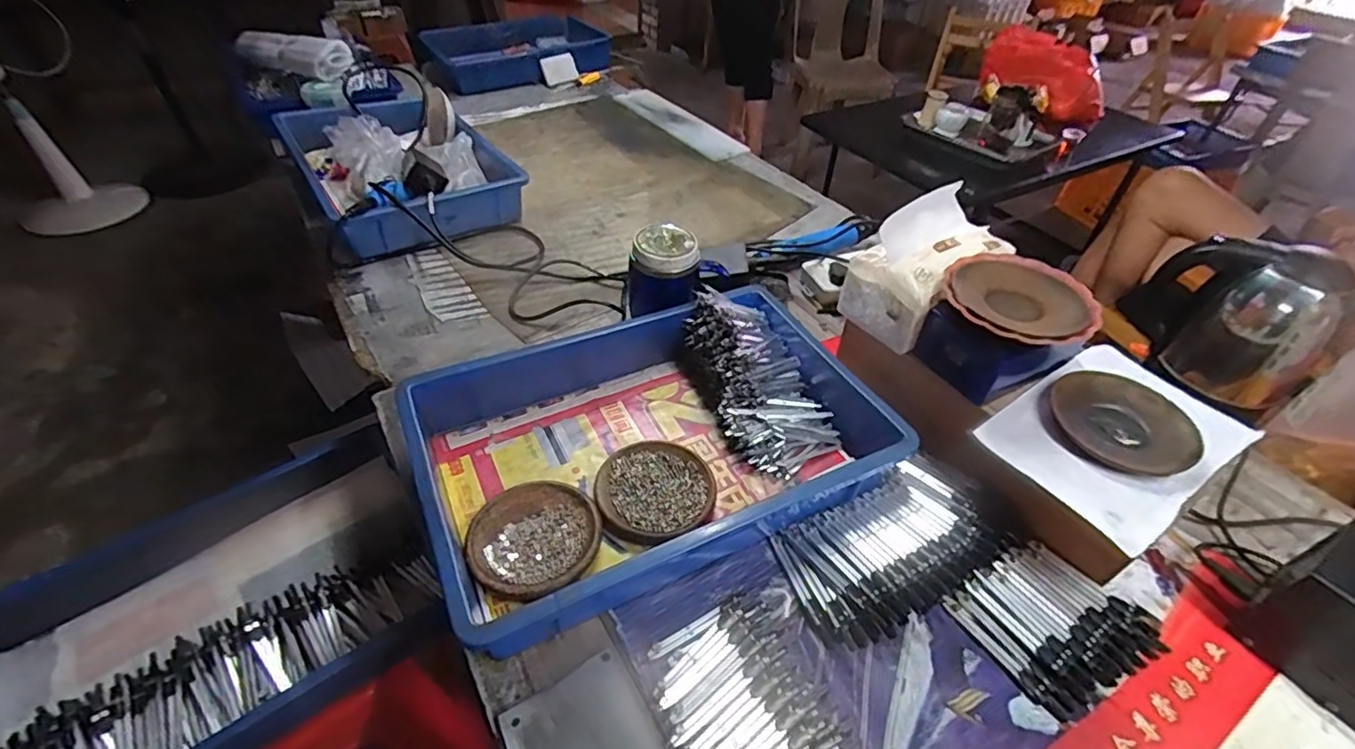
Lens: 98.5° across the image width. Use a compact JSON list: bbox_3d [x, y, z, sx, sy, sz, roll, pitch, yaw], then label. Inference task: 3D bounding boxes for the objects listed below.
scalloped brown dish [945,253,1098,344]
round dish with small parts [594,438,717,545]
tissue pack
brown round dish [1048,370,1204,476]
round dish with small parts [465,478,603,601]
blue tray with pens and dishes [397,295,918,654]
[{"bbox_3d":[0.321,-0.070,0.551,0.123,0.021,0.130,1,44,-1],"label":"scalloped brown dish"},{"bbox_3d":[-0.023,0.115,0.579,0.114,0.016,0.115,1,44,-1],"label":"round dish with small parts"},{"bbox_3d":[0.266,-0.113,0.619,0.153,0.118,0.091,-24,49,-24],"label":"tissue pack"},{"bbox_3d":[0.408,0.041,0.541,0.110,0.014,0.114,1,44,-1],"label":"brown round dish"},{"bbox_3d":[-0.128,0.147,0.532,0.112,0.020,0.111,1,44,-1],"label":"round dish with small parts"},{"bbox_3d":[-0.017,0.059,0.590,0.438,0.078,0.282,-19,48,-20],"label":"blue tray with pens and dishes"}]

